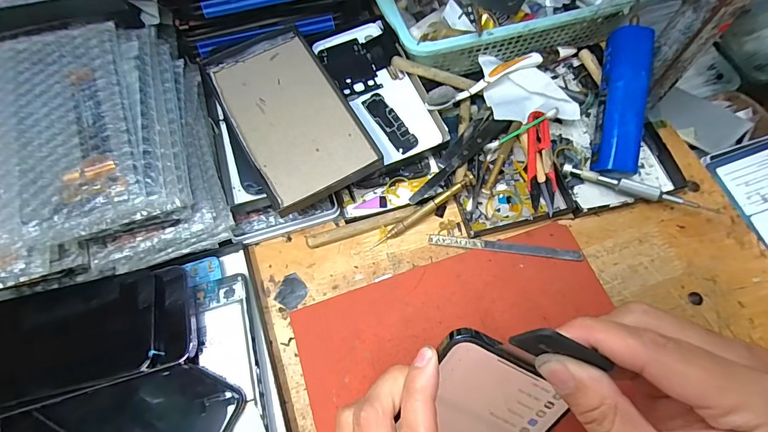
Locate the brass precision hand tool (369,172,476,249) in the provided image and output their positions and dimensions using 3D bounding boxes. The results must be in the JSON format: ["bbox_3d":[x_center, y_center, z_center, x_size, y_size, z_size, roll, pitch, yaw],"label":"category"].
[{"bbox_3d":[0.036,-0.004,0.352,0.106,0.008,0.010,-35,70,2],"label":"brass precision hand tool"}]

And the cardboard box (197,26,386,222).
[{"bbox_3d":[-0.083,-0.092,0.345,0.097,0.015,0.169,-29,70,-10],"label":"cardboard box"}]

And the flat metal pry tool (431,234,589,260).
[{"bbox_3d":[0.105,0.027,0.344,0.130,0.004,0.010,7,64,7],"label":"flat metal pry tool"}]

